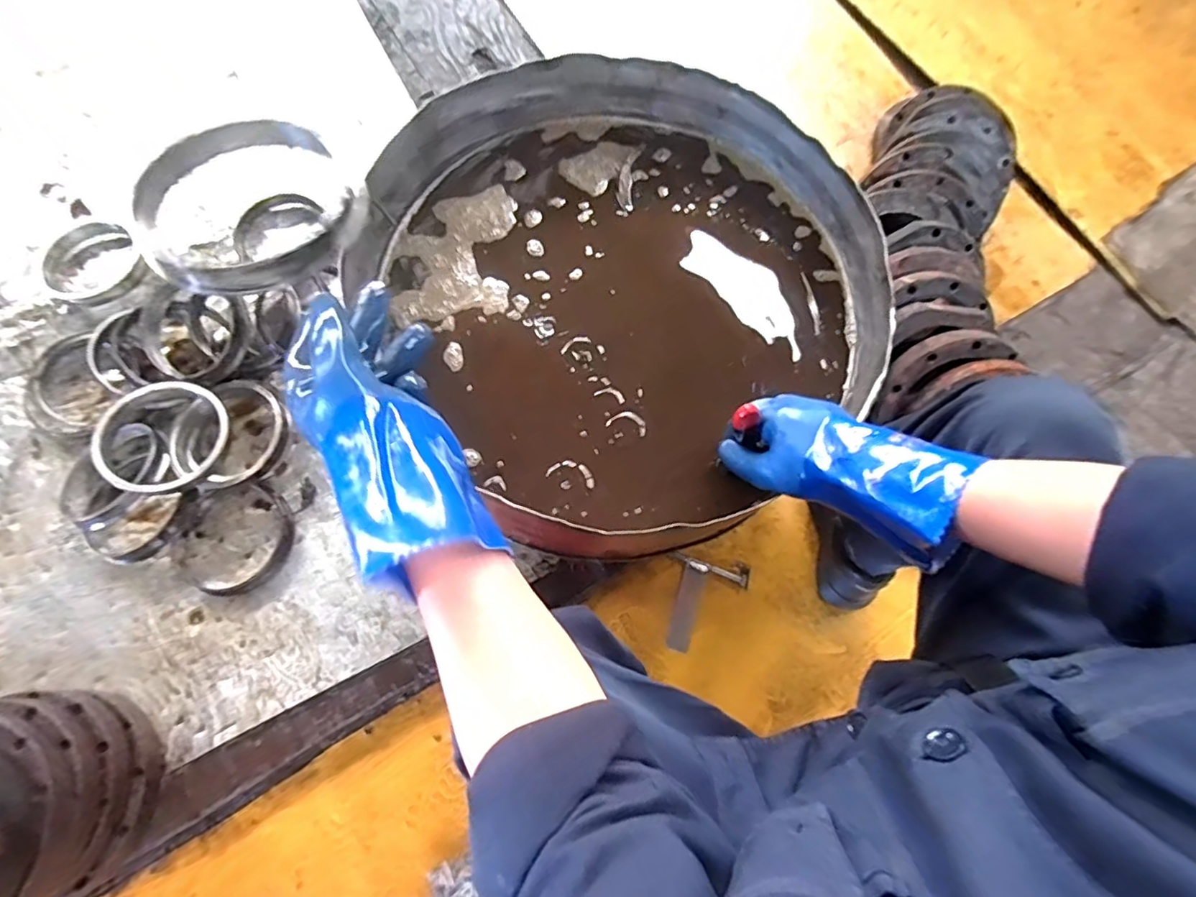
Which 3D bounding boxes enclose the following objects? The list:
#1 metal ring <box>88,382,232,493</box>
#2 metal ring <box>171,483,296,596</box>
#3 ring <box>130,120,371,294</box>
[{"bbox_3d":[-0.642,-0.018,0.831,0.163,0.033,0.169,5,78,-25],"label":"metal ring"},{"bbox_3d":[-0.550,0.135,0.857,0.171,0.019,0.165,0,72,0],"label":"metal ring"},{"bbox_3d":[-0.293,-0.200,0.471,0.143,0.022,0.168,38,71,-5],"label":"ring"}]

